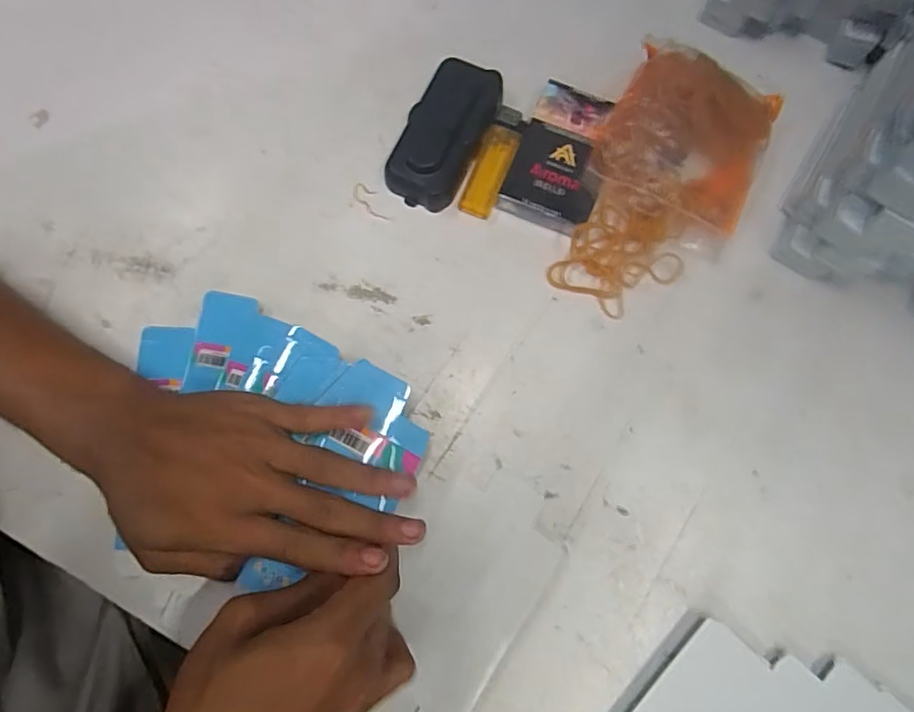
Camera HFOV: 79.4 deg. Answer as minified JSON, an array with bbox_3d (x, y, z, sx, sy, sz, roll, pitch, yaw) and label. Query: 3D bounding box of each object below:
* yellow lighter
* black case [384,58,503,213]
[{"bbox_3d":[0.026,-0.135,0.386,0.024,0.013,0.081,20,78,4],"label":"yellow lighter"},{"bbox_3d":[-0.008,-0.158,0.387,0.051,0.028,0.109,25,78,5],"label":"black case"}]

